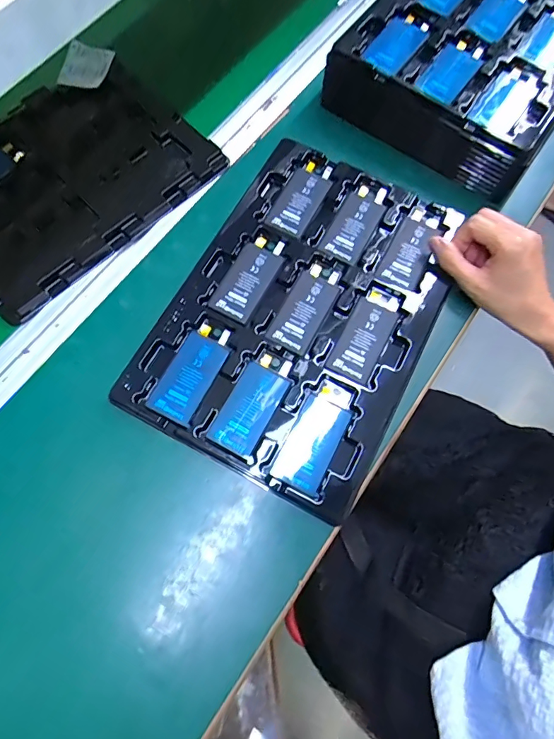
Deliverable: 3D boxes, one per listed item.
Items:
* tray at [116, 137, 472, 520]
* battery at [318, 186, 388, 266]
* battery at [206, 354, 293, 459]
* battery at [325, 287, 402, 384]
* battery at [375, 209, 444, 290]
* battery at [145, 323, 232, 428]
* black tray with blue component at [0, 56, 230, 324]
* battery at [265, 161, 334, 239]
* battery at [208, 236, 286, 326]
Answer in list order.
[{"bbox_3d":[0.028,-0.059,0.427,0.220,0.021,0.323,27,77,7],"label":"tray"},{"bbox_3d":[0.082,-0.153,0.472,0.042,0.009,0.093,26,72,9],"label":"battery"},{"bbox_3d":[-0.022,0.030,0.411,0.044,0.009,0.095,29,73,8],"label":"battery"},{"bbox_3d":[0.086,-0.036,0.432,0.041,0.004,0.098,27,72,8],"label":"battery"},{"bbox_3d":[0.133,-0.120,0.452,0.041,0.008,0.087,25,74,7],"label":"battery"},{"bbox_3d":[-0.077,0.002,0.414,0.044,0.007,0.093,26,72,7],"label":"battery"},{"bbox_3d":[-0.224,-0.207,0.474,0.276,0.012,0.210,-41,77,-14],"label":"black tray with blue component"},{"bbox_3d":[0.026,-0.182,0.479,0.043,0.008,0.091,27,72,8],"label":"battery"},{"bbox_3d":[-0.027,-0.092,0.448,0.043,0.006,0.094,26,72,7],"label":"battery"}]

